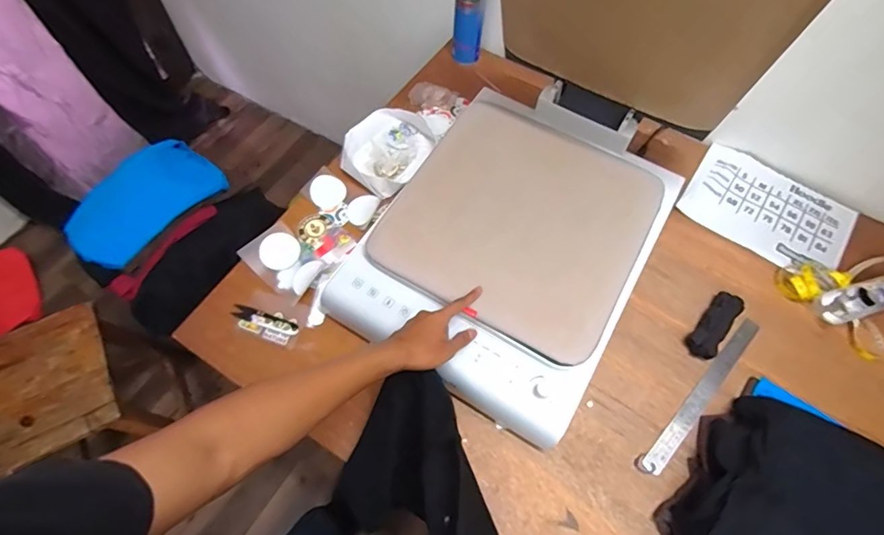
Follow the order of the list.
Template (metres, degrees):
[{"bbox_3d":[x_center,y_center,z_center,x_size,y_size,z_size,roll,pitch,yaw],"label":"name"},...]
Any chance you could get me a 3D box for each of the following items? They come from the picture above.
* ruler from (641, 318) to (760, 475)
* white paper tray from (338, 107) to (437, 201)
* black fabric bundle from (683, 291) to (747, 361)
[{"bbox_3d":[0.424,0.202,0.760,0.030,0.005,0.323,42,69,17],"label":"ruler"},{"bbox_3d":[-0.114,-0.240,0.935,0.149,0.049,0.194,32,67,14],"label":"white paper tray"},{"bbox_3d":[0.462,0.097,0.792,0.047,0.031,0.128,39,69,16],"label":"black fabric bundle"}]

